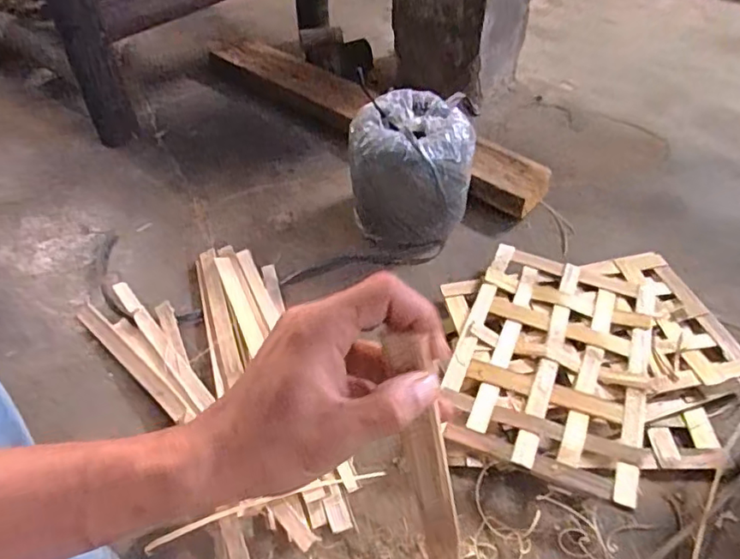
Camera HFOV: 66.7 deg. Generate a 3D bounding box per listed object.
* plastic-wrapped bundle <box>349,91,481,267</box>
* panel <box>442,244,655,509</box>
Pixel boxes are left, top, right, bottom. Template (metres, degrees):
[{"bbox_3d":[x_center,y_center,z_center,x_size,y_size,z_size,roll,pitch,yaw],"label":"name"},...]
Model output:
[{"bbox_3d":[0.066,-0.164,0.886,0.175,0.186,0.184,18,50,18],"label":"plastic-wrapped bundle"},{"bbox_3d":[0.235,0.099,0.724,0.232,0.016,0.341,15,46,14],"label":"panel"}]

